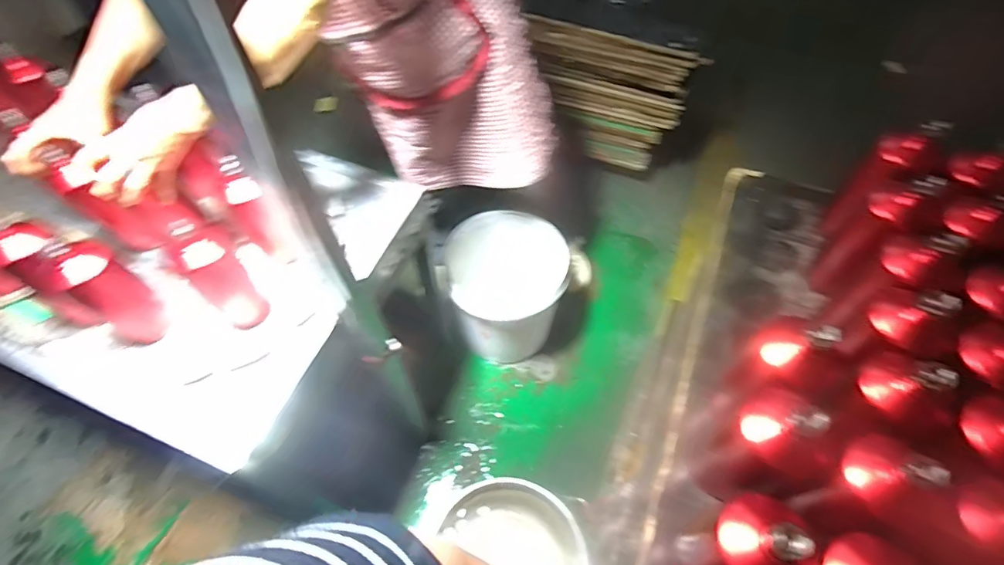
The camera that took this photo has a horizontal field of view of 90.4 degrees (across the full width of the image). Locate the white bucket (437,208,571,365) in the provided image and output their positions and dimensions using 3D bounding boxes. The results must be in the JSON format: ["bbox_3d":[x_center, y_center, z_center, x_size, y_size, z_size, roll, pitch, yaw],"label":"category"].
[{"bbox_3d":[-0.008,0.028,1.408,0.336,0.395,0.305,2,58,-3],"label":"white bucket"}]

